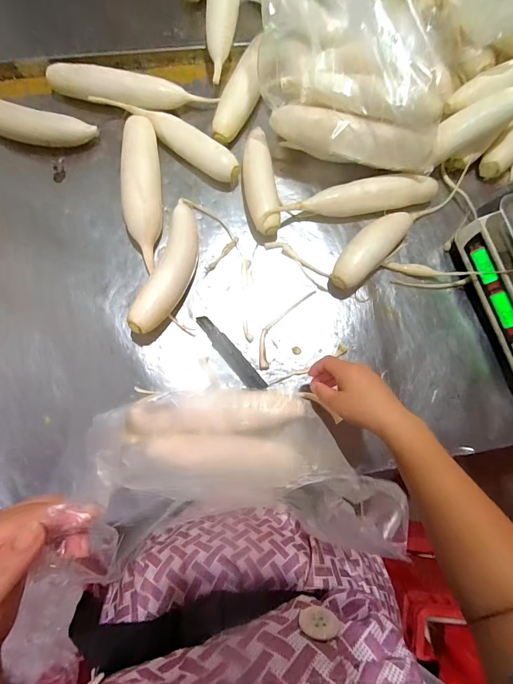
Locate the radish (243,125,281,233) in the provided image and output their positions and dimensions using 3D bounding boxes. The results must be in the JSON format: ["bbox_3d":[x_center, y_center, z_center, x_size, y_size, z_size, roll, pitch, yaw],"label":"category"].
[{"bbox_3d":[0.003,-0.282,0.586,0.051,0.051,0.202,-9,82,-5],"label":"radish"}]

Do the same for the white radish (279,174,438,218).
[{"bbox_3d":[0.186,-0.252,0.584,0.275,0.063,0.055,-13,82,-6],"label":"white radish"}]

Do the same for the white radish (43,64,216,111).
[{"bbox_3d":[-0.221,-0.440,0.595,0.290,0.052,0.053,5,81,-3],"label":"white radish"}]

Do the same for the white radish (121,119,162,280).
[{"bbox_3d":[-0.193,-0.251,0.567,0.062,0.050,0.249,-4,82,-5],"label":"white radish"}]

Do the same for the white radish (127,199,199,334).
[{"bbox_3d":[-0.138,-0.117,0.549,0.061,0.062,0.228,18,81,-1],"label":"white radish"}]

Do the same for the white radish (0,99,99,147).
[{"bbox_3d":[-0.382,-0.367,0.571,0.208,0.045,0.054,8,81,-3],"label":"white radish"}]

